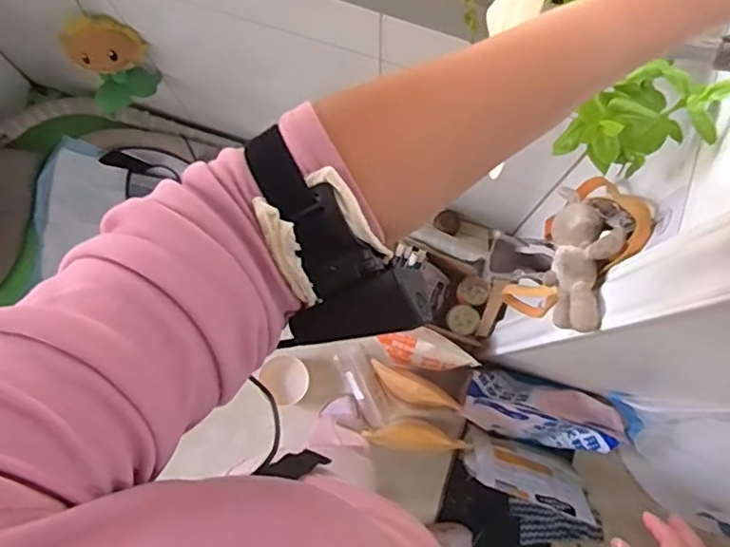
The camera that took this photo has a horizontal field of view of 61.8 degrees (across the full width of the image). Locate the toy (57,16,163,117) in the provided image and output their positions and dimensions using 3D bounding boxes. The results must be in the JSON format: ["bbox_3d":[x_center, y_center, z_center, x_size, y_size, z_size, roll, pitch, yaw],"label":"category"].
[{"bbox_3d":[-0.453,-0.378,1.080,0.139,0.155,0.080,-35,81,-5],"label":"toy"}]

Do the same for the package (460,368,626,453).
[{"bbox_3d":[0.334,0.271,1.197,0.286,0.133,0.125,15,81,4],"label":"package"}]

